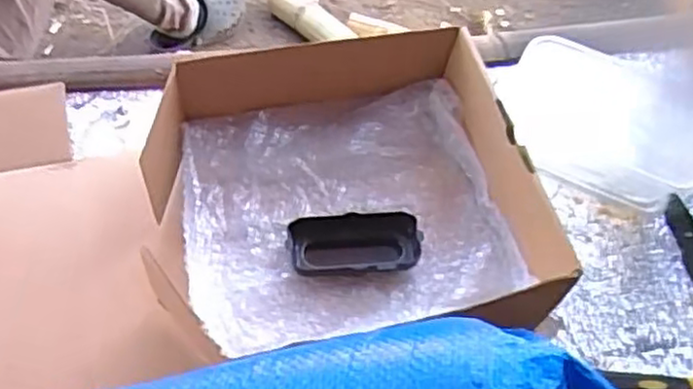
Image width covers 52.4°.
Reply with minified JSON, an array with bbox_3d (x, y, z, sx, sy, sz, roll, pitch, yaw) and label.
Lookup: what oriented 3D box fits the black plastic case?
[{"bbox_3d":[0.007,0.040,0.595,0.106,0.018,0.049,-1,54,-6],"label":"black plastic case"}]

